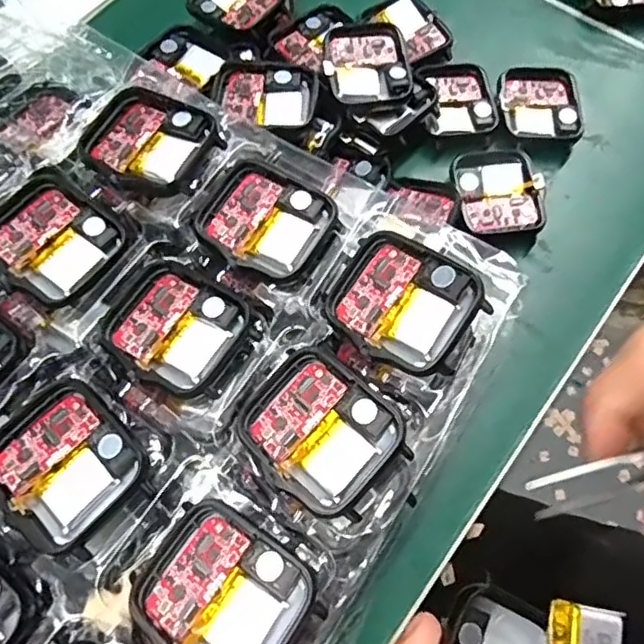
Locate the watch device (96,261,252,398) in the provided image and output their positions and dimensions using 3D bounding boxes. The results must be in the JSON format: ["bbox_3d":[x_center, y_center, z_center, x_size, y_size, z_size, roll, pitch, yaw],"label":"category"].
[{"bbox_3d":[-0.048,0.001,0.186,0.044,0.005,0.037,31,72,13],"label":"watch device"}]

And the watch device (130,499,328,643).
[{"bbox_3d":[-0.026,0.072,0.153,0.045,0.008,0.037,33,72,13],"label":"watch device"}]

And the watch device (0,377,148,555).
[{"bbox_3d":[-0.075,0.040,0.168,0.037,0.008,0.043,-41,73,-14],"label":"watch device"}]

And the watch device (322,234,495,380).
[{"bbox_3d":[0.025,-0.006,0.180,0.047,0.014,0.036,37,73,15],"label":"watch device"}]

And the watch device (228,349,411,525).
[{"bbox_3d":[-0.001,0.032,0.170,0.045,0.011,0.037,40,74,15],"label":"watch device"}]

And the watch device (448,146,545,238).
[{"bbox_3d":[0.078,-0.059,0.258,0.036,0.006,0.043,-9,68,-3],"label":"watch device"}]

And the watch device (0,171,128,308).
[{"bbox_3d":[-0.093,-0.029,0.199,0.044,0.008,0.038,37,73,15],"label":"watch device"}]

